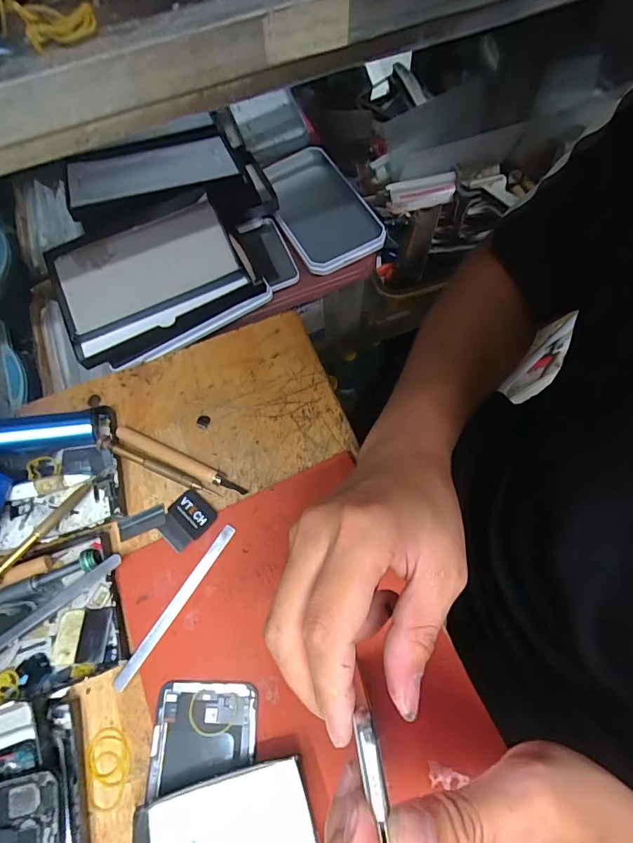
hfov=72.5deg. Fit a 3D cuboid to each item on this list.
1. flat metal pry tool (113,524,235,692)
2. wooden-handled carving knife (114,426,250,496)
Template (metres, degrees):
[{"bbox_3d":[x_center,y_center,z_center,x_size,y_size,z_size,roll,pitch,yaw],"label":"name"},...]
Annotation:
[{"bbox_3d":[-0.103,0.134,0.320,0.009,0.004,0.130,30,72,17],"label":"flat metal pry tool"},{"bbox_3d":[-0.116,0.032,0.363,0.124,0.007,0.013,22,69,13],"label":"wooden-handled carving knife"}]

